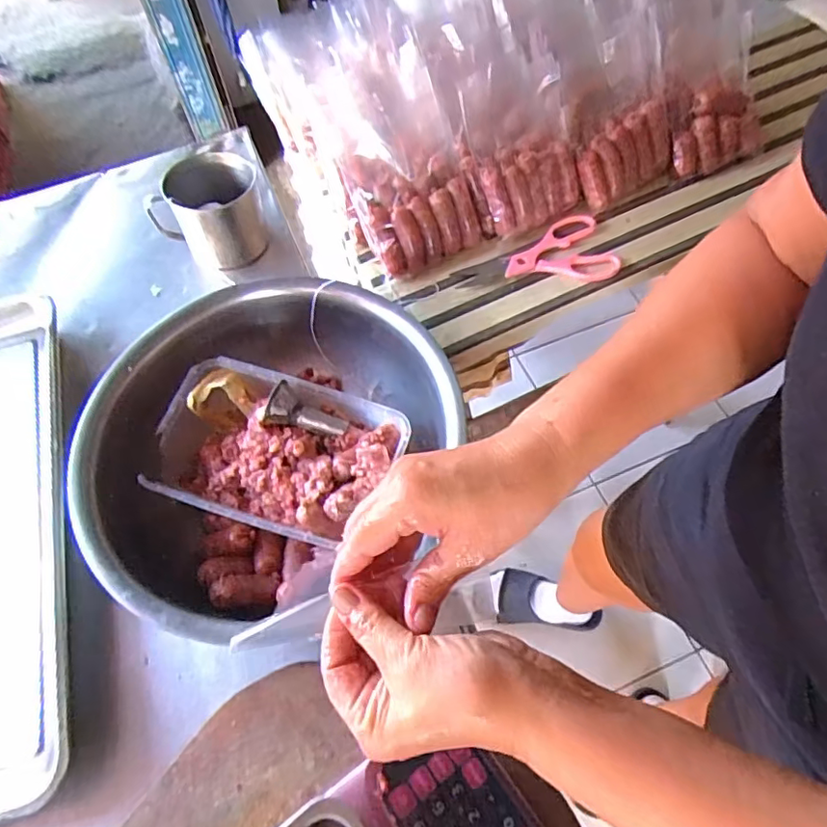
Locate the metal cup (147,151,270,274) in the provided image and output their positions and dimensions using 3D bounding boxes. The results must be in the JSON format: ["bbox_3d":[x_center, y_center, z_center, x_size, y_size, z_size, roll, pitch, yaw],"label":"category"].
[{"bbox_3d":[-0.283,-0.283,0.777,0.141,0.107,0.134,-1,61,1],"label":"metal cup"}]

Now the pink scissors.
[{"bbox_3d":[0.150,-0.189,0.702,0.194,0.011,0.098,-15,62,-6],"label":"pink scissors"}]

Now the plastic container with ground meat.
[{"bbox_3d":[-0.142,0.045,0.611,0.255,0.072,0.164,16,63,11],"label":"plastic container with ground meat"}]

